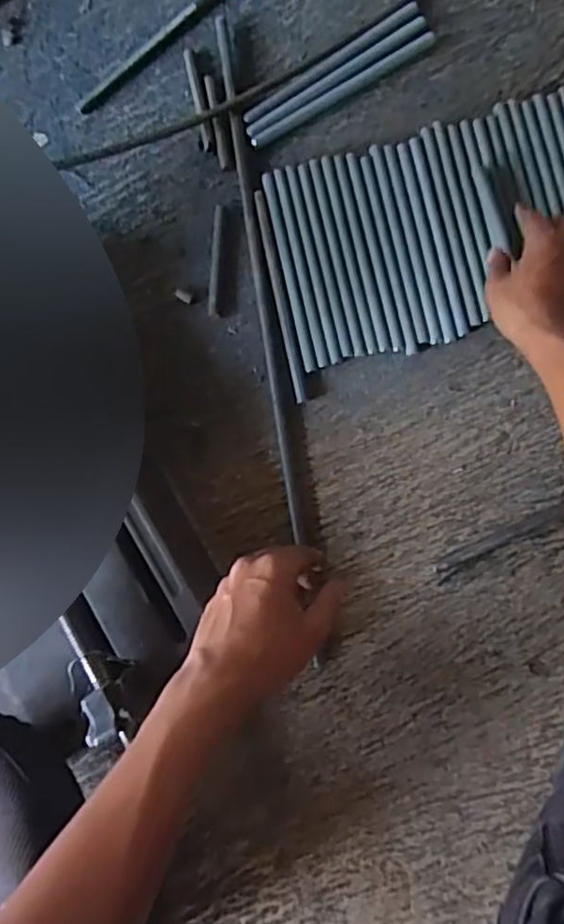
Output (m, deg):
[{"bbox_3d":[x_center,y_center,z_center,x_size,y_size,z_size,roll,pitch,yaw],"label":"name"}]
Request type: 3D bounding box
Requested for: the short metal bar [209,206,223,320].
[{"bbox_3d":[-0.065,-0.197,0.625,0.008,0.004,0.110,3,84,6],"label":"short metal bar"}]

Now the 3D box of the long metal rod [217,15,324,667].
[{"bbox_3d":[-0.014,-0.137,0.620,0.015,0.012,0.639,-9,83,5],"label":"long metal rod"}]

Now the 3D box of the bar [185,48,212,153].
[{"bbox_3d":[-0.084,-0.365,0.644,0.011,0.007,0.115,-12,82,5],"label":"bar"}]

